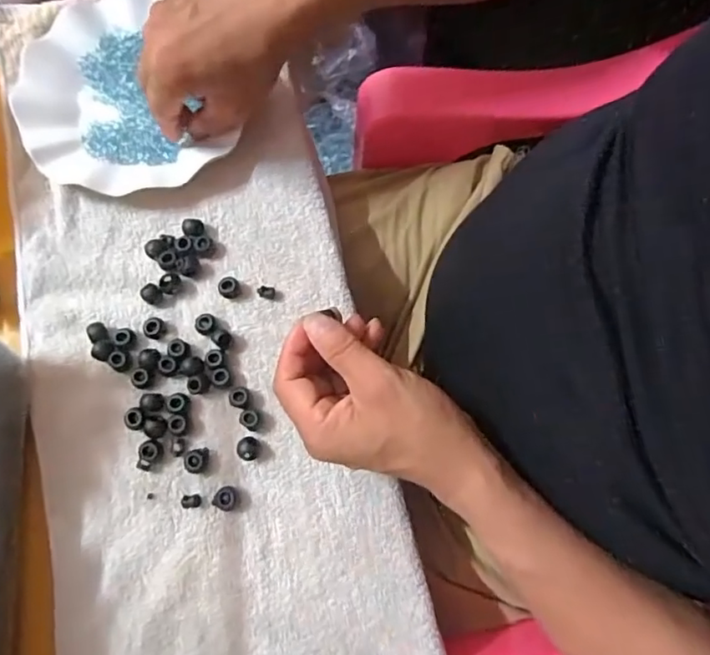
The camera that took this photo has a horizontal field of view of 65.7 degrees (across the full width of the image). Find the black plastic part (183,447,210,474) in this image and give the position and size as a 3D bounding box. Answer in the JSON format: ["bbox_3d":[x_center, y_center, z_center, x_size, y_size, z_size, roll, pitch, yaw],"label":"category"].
[{"bbox_3d":[-0.106,0.089,0.367,0.014,0.009,0.017,3,74,1],"label":"black plastic part"}]

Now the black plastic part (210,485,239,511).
[{"bbox_3d":[-0.084,0.112,0.360,0.014,0.010,0.015,0,74,0],"label":"black plastic part"}]

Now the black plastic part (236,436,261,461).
[{"bbox_3d":[-0.071,0.081,0.369,0.015,0.010,0.015,0,74,0],"label":"black plastic part"}]

